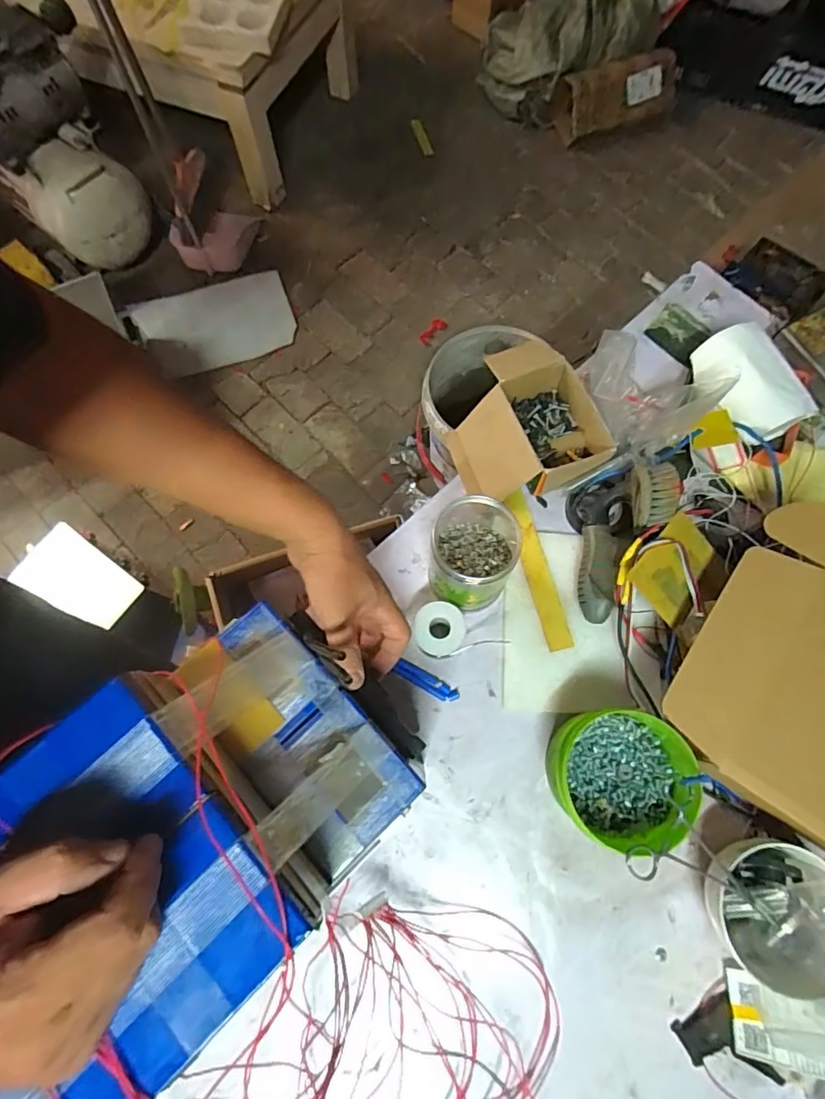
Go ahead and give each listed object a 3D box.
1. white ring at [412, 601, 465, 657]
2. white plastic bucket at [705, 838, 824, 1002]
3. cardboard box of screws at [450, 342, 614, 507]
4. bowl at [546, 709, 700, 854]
[{"bbox_3d":[0.027,0.086,0.541,0.050,0.057,0.049,5,73,2],"label":"white ring"},{"bbox_3d":[0.321,0.321,0.462,0.112,0.069,0.113,-12,72,-4],"label":"white plastic bucket"},{"bbox_3d":[0.129,-0.149,0.608,0.165,0.067,0.175,-18,73,-6],"label":"cardboard box of screws"},{"bbox_3d":[0.192,0.211,0.483,0.117,0.094,0.123,28,76,9],"label":"bowl"}]

